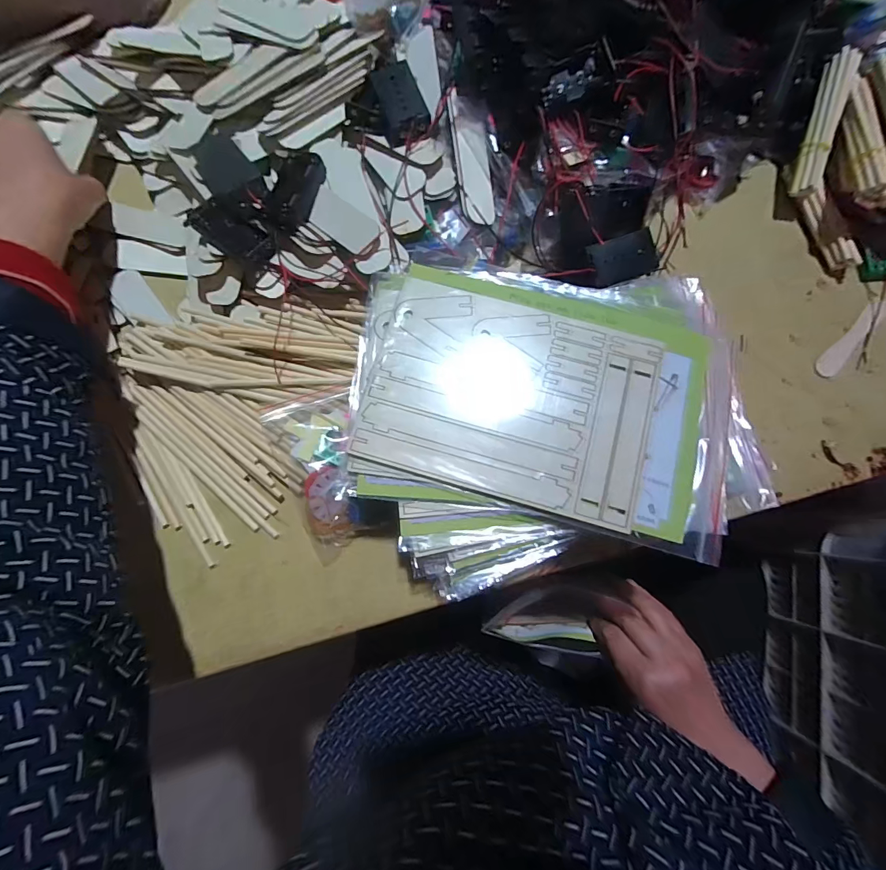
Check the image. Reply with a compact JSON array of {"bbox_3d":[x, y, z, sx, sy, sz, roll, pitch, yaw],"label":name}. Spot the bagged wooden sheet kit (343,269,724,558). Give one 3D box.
[{"bbox_3d":[0.067,-0.039,0.278,0.241,0.018,0.179,14,80,3],"label":"bagged wooden sheet kit"}]

